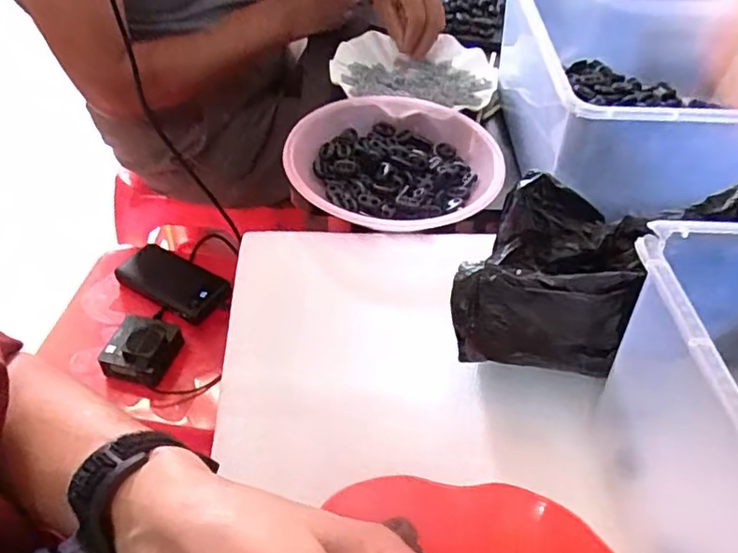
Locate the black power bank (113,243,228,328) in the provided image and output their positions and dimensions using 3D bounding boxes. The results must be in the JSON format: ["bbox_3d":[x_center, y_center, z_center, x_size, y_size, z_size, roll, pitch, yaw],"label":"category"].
[{"bbox_3d":[-0.260,0.010,0.783,0.156,0.022,0.068,25,70,20],"label":"black power bank"}]

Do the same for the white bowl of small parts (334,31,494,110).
[{"bbox_3d":[0.049,-0.223,0.646,0.176,0.023,0.149,6,48,4],"label":"white bowl of small parts"}]

